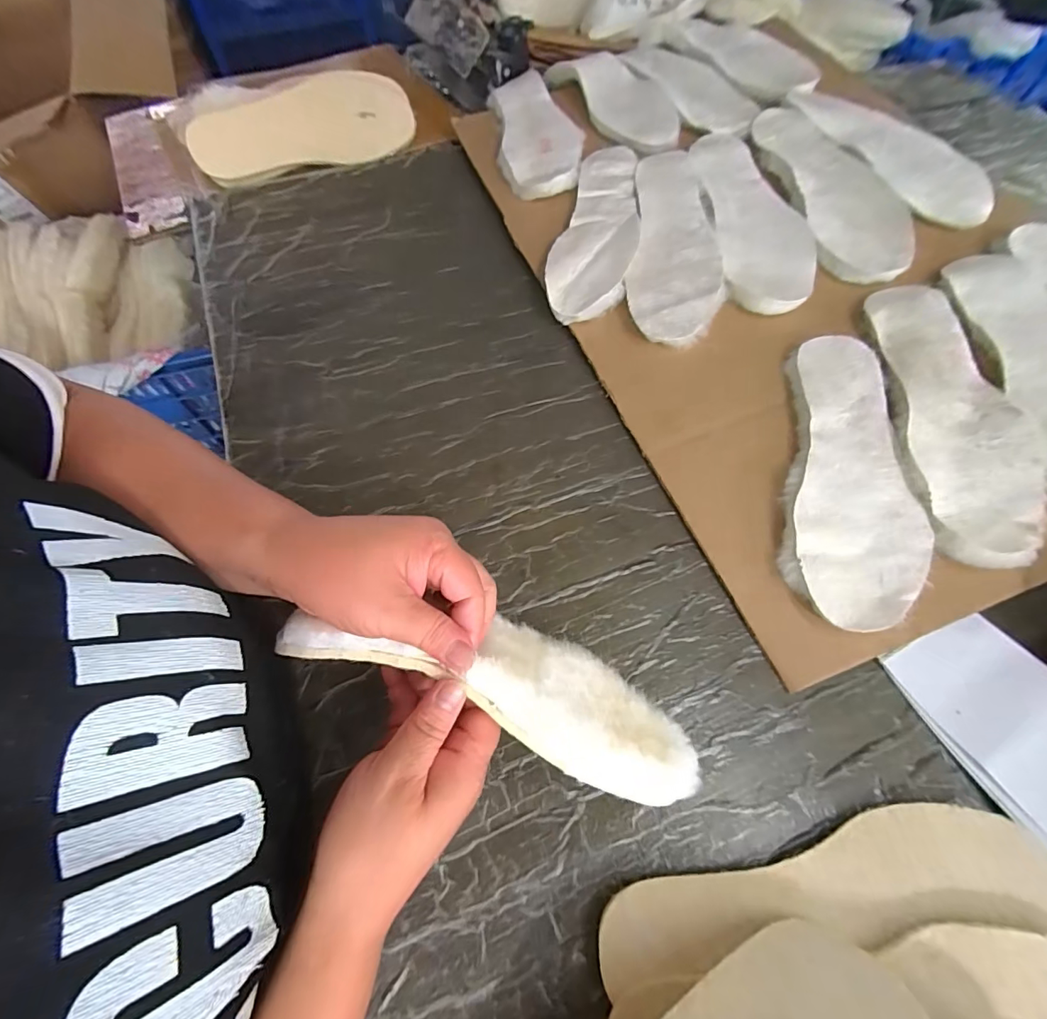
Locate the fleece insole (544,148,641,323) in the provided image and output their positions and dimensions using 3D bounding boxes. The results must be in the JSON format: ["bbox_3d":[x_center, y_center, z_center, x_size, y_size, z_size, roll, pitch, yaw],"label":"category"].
[{"bbox_3d":[0.087,-0.315,0.530,0.087,0.016,0.259,13,69,13],"label":"fleece insole"}]

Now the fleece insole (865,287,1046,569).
[{"bbox_3d":[0.363,-0.086,0.398,0.089,0.023,0.272,6,62,3],"label":"fleece insole"}]

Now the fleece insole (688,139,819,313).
[{"bbox_3d":[0.246,-0.318,0.511,0.091,0.012,0.266,-4,67,6],"label":"fleece insole"}]

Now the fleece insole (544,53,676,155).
[{"bbox_3d":[0.128,-0.540,0.621,0.104,0.019,0.233,-28,68,-7],"label":"fleece insole"}]

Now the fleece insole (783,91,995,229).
[{"bbox_3d":[0.407,-0.400,0.531,0.107,0.021,0.250,-16,63,-9],"label":"fleece insole"}]

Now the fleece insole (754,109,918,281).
[{"bbox_3d":[0.337,-0.356,0.520,0.087,0.014,0.275,-14,67,12],"label":"fleece insole"}]

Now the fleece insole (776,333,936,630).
[{"bbox_3d":[0.268,-0.034,0.389,0.095,0.016,0.262,10,68,12],"label":"fleece insole"}]

